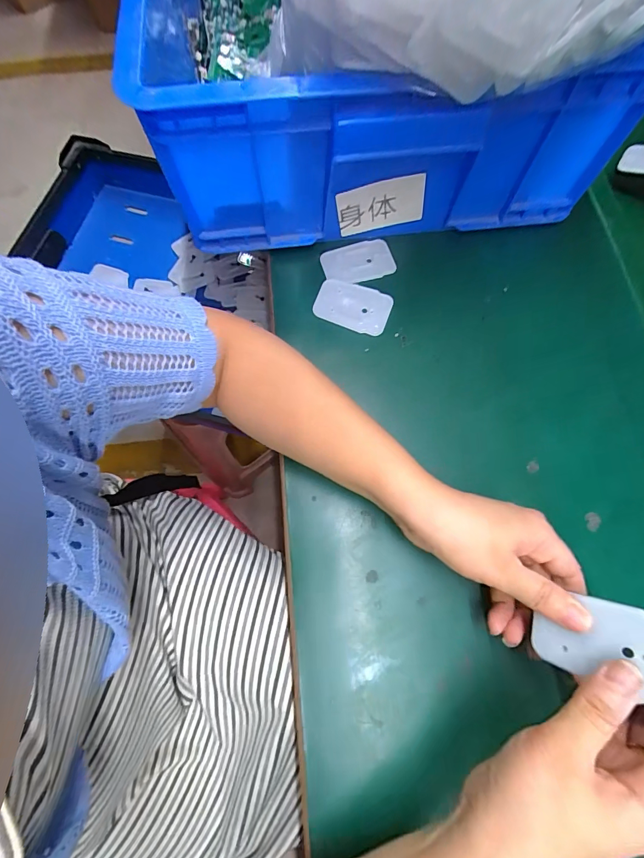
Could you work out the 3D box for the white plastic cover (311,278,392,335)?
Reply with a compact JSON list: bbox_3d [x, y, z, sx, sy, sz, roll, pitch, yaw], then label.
[{"bbox_3d":[0.029,-0.117,0.358,0.069,0.007,0.046,21,73,7],"label":"white plastic cover"}]

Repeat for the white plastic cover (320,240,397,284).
[{"bbox_3d":[0.035,-0.165,0.374,0.067,0.004,0.043,-18,73,-6],"label":"white plastic cover"}]

